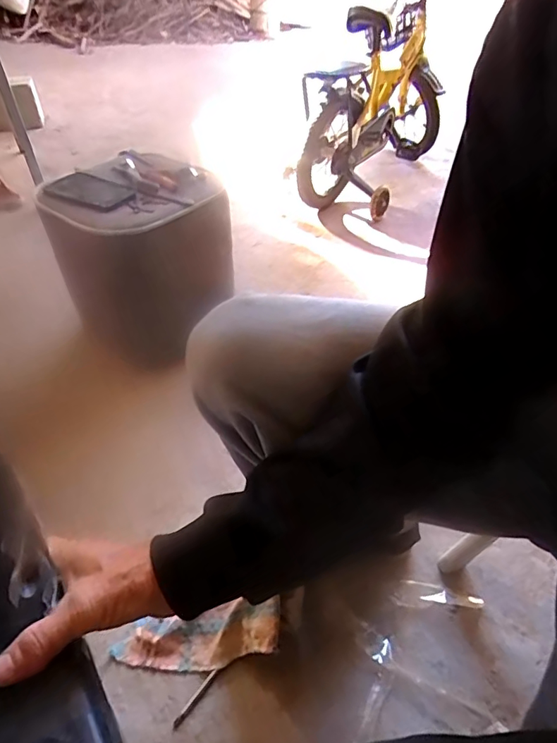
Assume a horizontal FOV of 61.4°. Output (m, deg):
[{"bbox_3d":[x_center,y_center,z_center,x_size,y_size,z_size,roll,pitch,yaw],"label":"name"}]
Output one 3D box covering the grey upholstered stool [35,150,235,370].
[{"bbox_3d":[-0.266,-0.211,0.956,0.302,0.335,0.263,-24,47,-24],"label":"grey upholstered stool"}]

